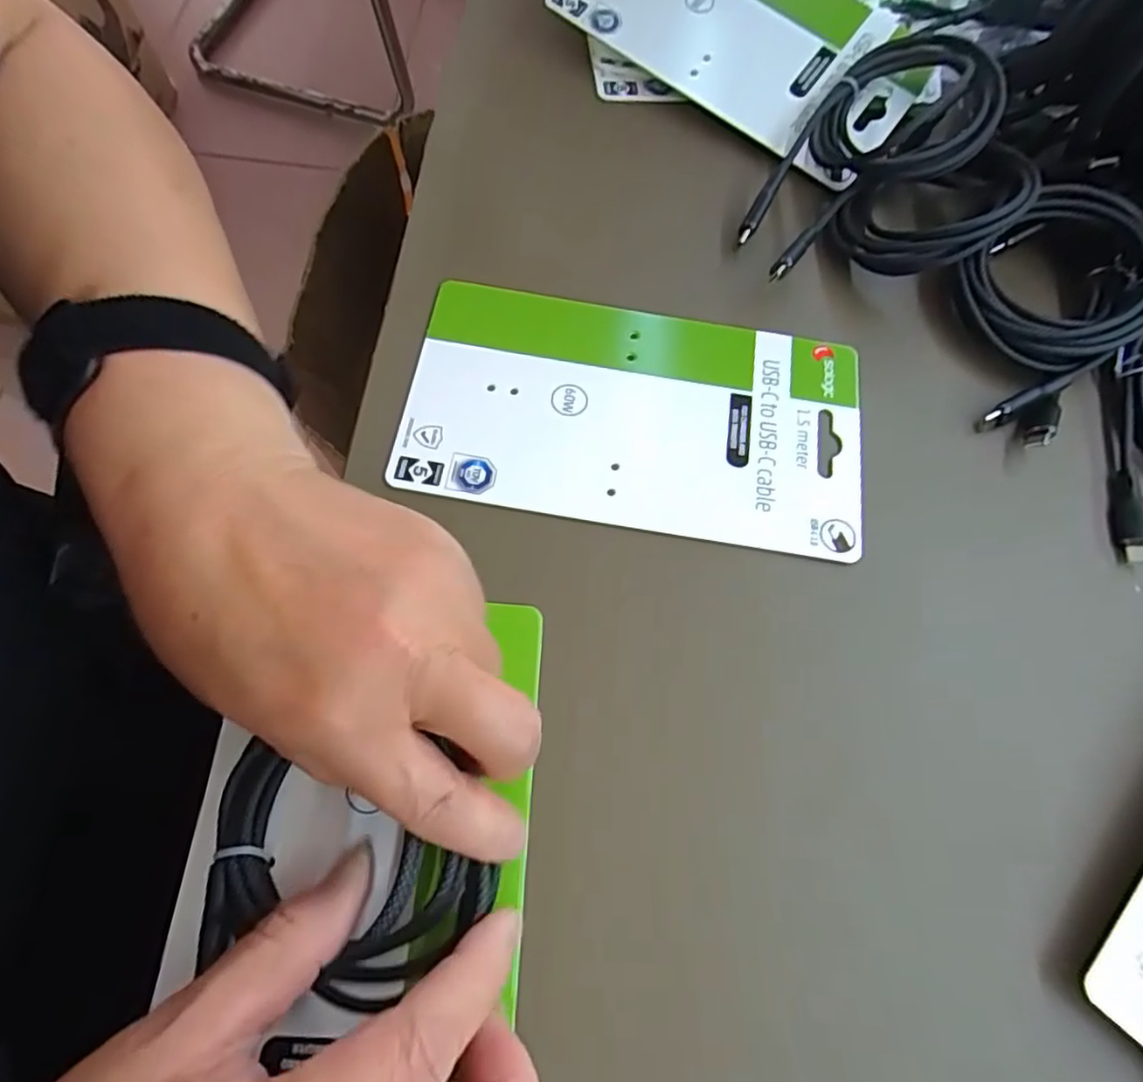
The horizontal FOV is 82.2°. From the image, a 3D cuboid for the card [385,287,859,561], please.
[{"bbox_3d":[0.026,-0.051,0.262,0.178,0.004,0.099,9,69,0],"label":"card"}]

